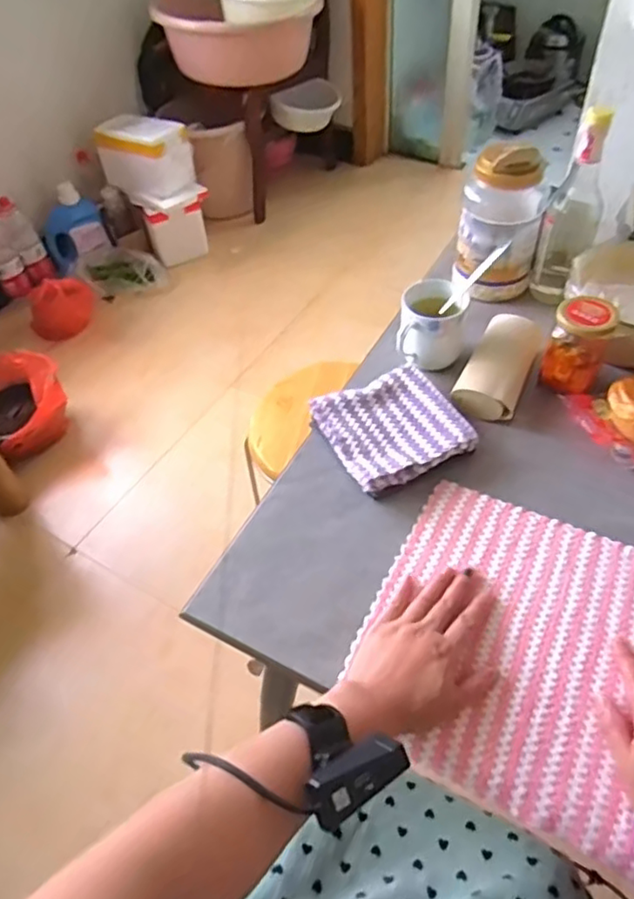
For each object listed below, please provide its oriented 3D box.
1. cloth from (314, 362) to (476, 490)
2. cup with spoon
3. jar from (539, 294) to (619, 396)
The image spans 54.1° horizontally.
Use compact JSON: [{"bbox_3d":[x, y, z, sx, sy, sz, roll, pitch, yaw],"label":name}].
[{"bbox_3d":[0.086,-0.023,0.705,0.145,0.031,0.137,-22,53,-17],"label":"cloth"},{"bbox_3d":[0.152,-0.170,0.743,0.095,0.104,0.113,15,52,14],"label":"cup with spoon"},{"bbox_3d":[0.301,-0.123,0.716,0.062,0.084,0.063,18,52,16],"label":"jar"}]

